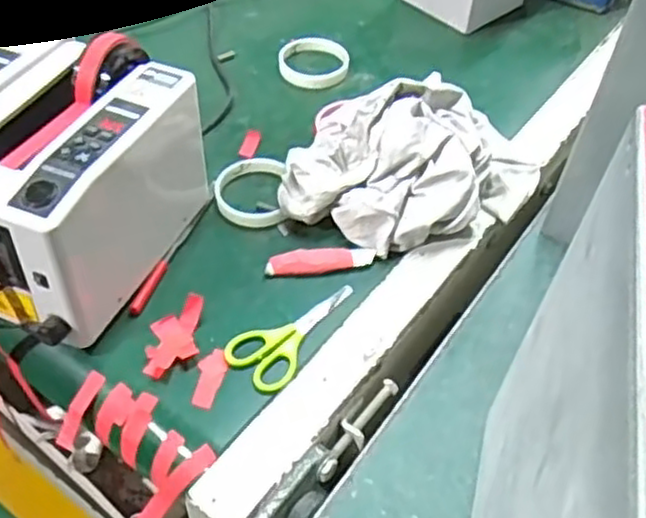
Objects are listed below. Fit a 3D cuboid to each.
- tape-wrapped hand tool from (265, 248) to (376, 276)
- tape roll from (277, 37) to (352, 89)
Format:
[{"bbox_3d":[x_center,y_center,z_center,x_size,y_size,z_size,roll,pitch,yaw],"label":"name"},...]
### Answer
[{"bbox_3d":[-0.001,0.002,0.678,0.100,0.015,0.024,-5,50,-8],"label":"tape-wrapped hand tool"},{"bbox_3d":[-0.011,-0.242,0.893,0.084,0.018,0.084,2,49,-2],"label":"tape roll"}]

